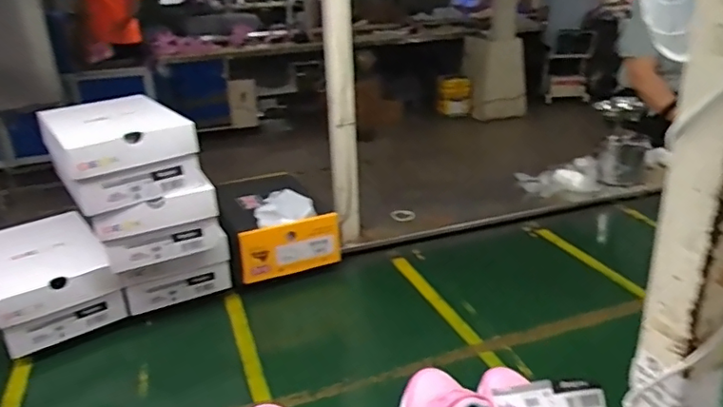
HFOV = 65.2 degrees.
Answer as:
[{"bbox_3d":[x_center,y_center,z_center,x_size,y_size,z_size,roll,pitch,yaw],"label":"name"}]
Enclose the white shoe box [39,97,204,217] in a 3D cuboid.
[{"bbox_3d":[-0.418,-0.096,0.975,0.200,0.118,0.269,-17,26,-28],"label":"white shoe box"}]

